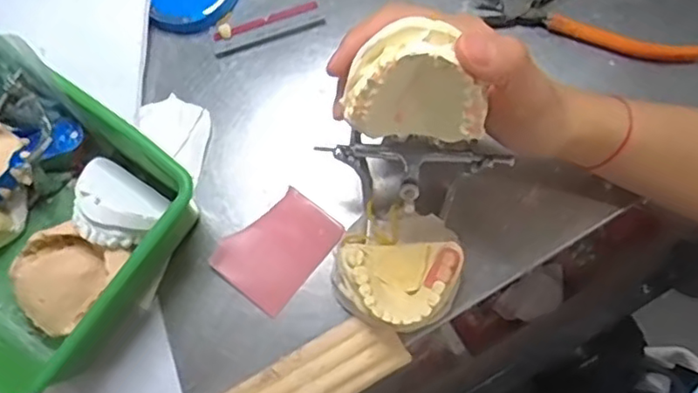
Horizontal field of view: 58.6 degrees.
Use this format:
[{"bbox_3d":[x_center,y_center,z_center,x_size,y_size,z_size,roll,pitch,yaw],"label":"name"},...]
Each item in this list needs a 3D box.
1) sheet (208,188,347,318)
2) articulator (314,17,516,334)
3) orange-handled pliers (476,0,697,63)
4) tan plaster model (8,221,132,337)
[{"bbox_3d":[-0.047,0.032,0.406,0.056,0.004,0.073,39,79,9],"label":"sheet"},{"bbox_3d":[0.030,-0.007,0.336,0.080,0.180,0.083,16,49,14],"label":"articulator"},{"bbox_3d":[0.169,-0.128,0.439,0.143,0.013,0.091,-9,75,0],"label":"orange-handled pliers"},{"bbox_3d":[-0.180,0.049,0.395,0.057,0.028,0.065,36,79,11],"label":"tan plaster model"}]

